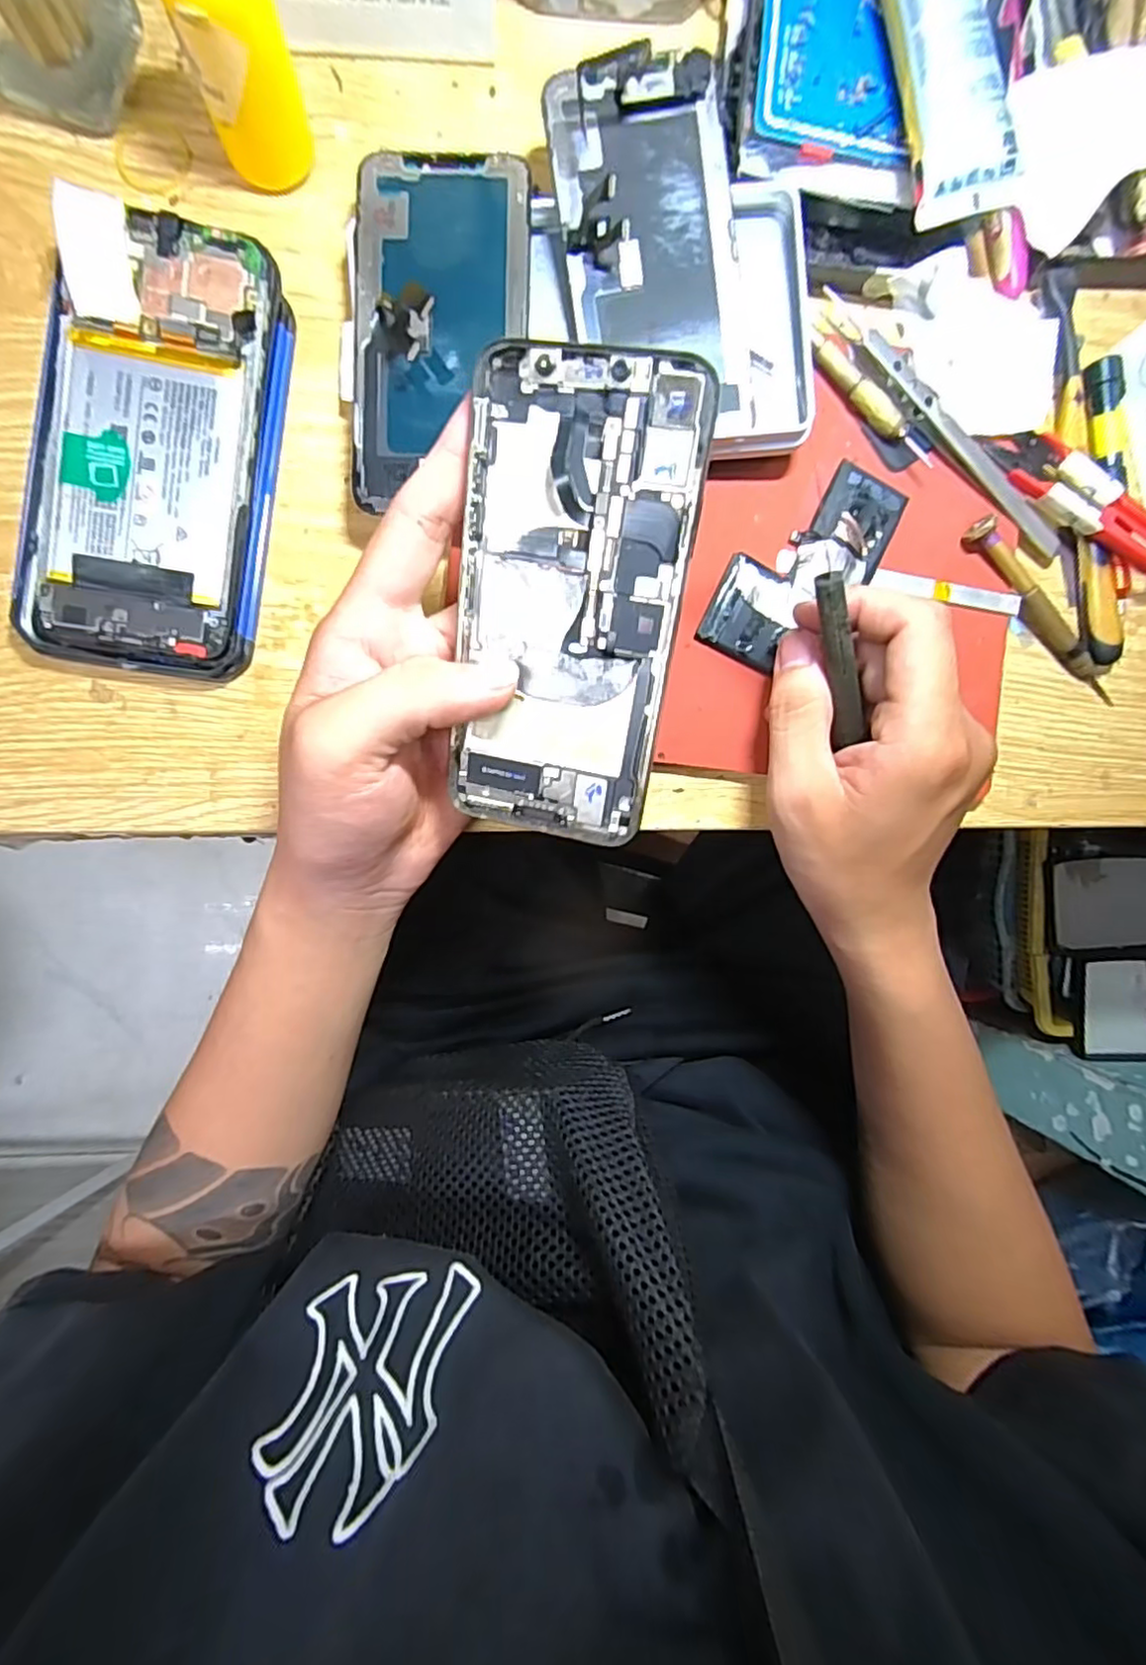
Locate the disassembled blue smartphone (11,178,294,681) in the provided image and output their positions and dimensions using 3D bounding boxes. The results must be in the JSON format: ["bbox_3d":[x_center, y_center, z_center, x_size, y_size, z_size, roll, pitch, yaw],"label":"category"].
[{"bbox_3d":[-0.164,-0.148,0.255,0.084,0.017,0.164,8,94,-8],"label":"disassembled blue smartphone"}]

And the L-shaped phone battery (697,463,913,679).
[{"bbox_3d":[0.099,-0.114,0.279,0.102,0.008,0.041,-41,95,-2],"label":"L-shaped phone battery"}]

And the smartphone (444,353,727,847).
[{"bbox_3d":[-0.001,-0.067,0.204,0.068,0.006,0.139,13,112,12],"label":"smartphone"}]

